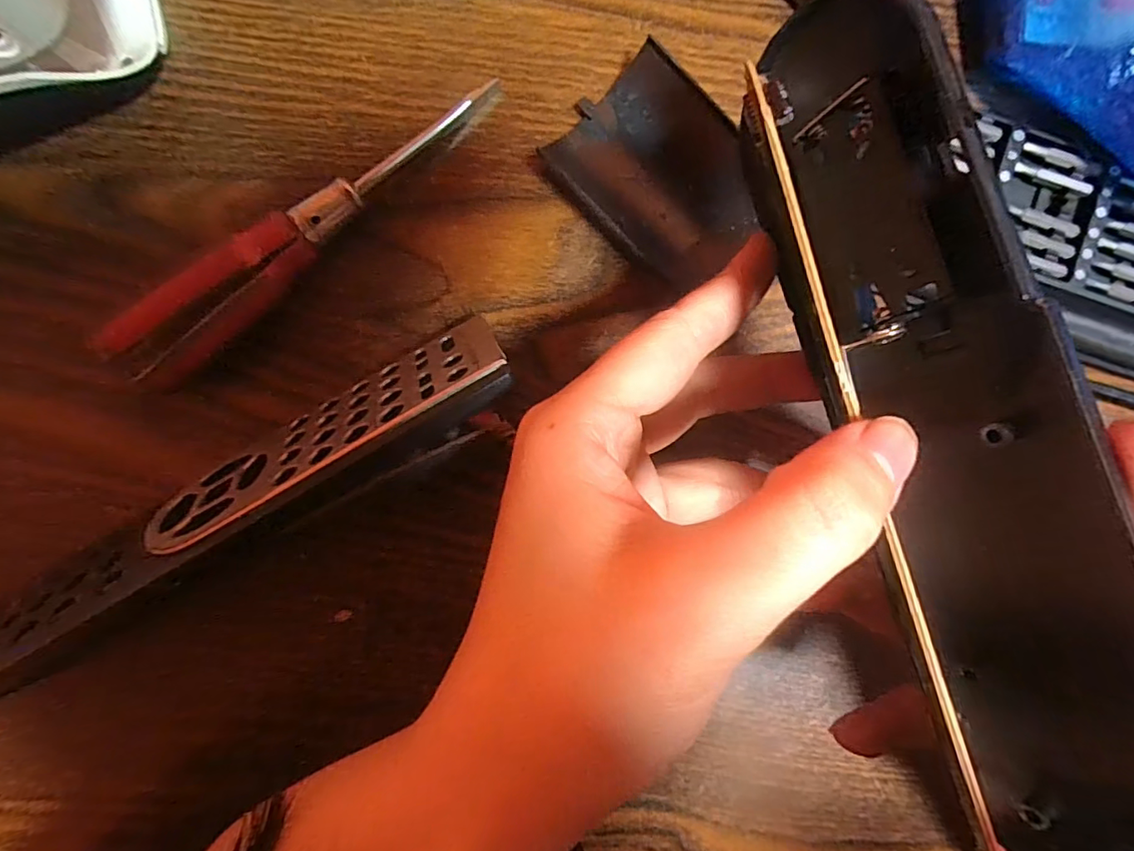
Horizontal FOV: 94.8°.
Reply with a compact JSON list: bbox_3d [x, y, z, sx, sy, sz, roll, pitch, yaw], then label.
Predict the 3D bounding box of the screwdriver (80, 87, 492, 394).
[{"bbox_3d":[-0.074,-0.064,0.157,0.017,0.021,0.136,46,77,-4],"label":"screwdriver"}]

